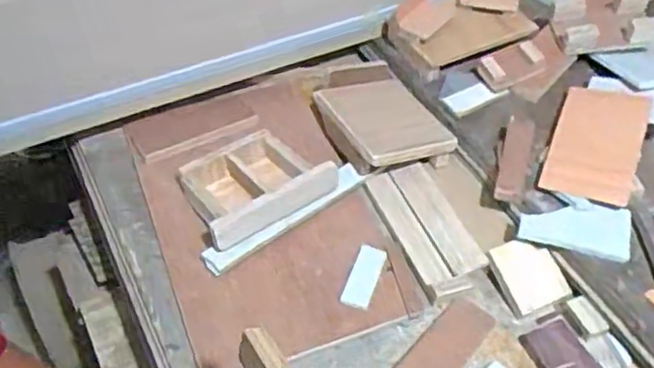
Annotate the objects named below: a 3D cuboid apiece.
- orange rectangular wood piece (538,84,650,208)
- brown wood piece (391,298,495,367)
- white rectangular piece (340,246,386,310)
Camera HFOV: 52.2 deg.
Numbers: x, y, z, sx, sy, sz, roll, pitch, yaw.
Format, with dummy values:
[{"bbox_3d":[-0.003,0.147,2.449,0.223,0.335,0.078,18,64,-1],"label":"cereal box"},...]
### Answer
[{"bbox_3d":[0.331,-0.051,0.824,0.100,0.010,0.177,14,56,22],"label":"orange rectangular wood piece"},{"bbox_3d":[0.111,0.184,0.701,0.053,0.009,0.159,35,57,25],"label":"brown wood piece"},{"bbox_3d":[0.042,0.105,0.754,0.032,0.014,0.077,17,51,13],"label":"white rectangular piece"}]

